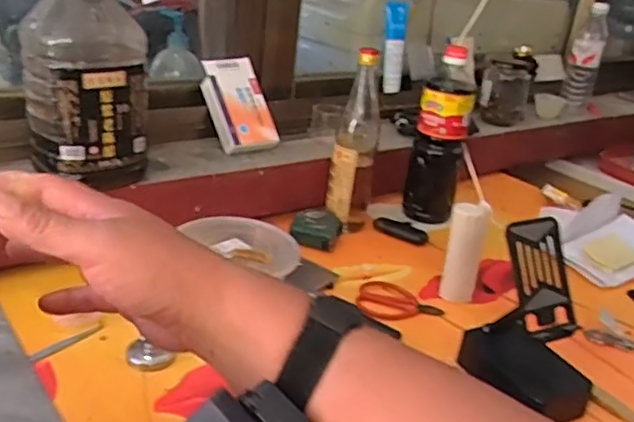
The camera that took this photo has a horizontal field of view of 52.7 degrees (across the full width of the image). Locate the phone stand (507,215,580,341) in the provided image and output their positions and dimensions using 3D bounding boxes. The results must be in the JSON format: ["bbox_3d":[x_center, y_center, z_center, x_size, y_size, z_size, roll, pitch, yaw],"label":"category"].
[{"bbox_3d":[0.221,0.065,0.627,0.063,0.115,0.030,-11,-1,-35],"label":"phone stand"}]

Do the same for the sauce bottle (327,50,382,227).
[{"bbox_3d":[0.057,-0.097,0.906,0.058,0.252,0.065,9,25,3],"label":"sauce bottle"}]

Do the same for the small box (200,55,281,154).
[{"bbox_3d":[-0.113,-0.155,0.931,0.088,0.142,0.026,-11,-14,-35],"label":"small box"}]

